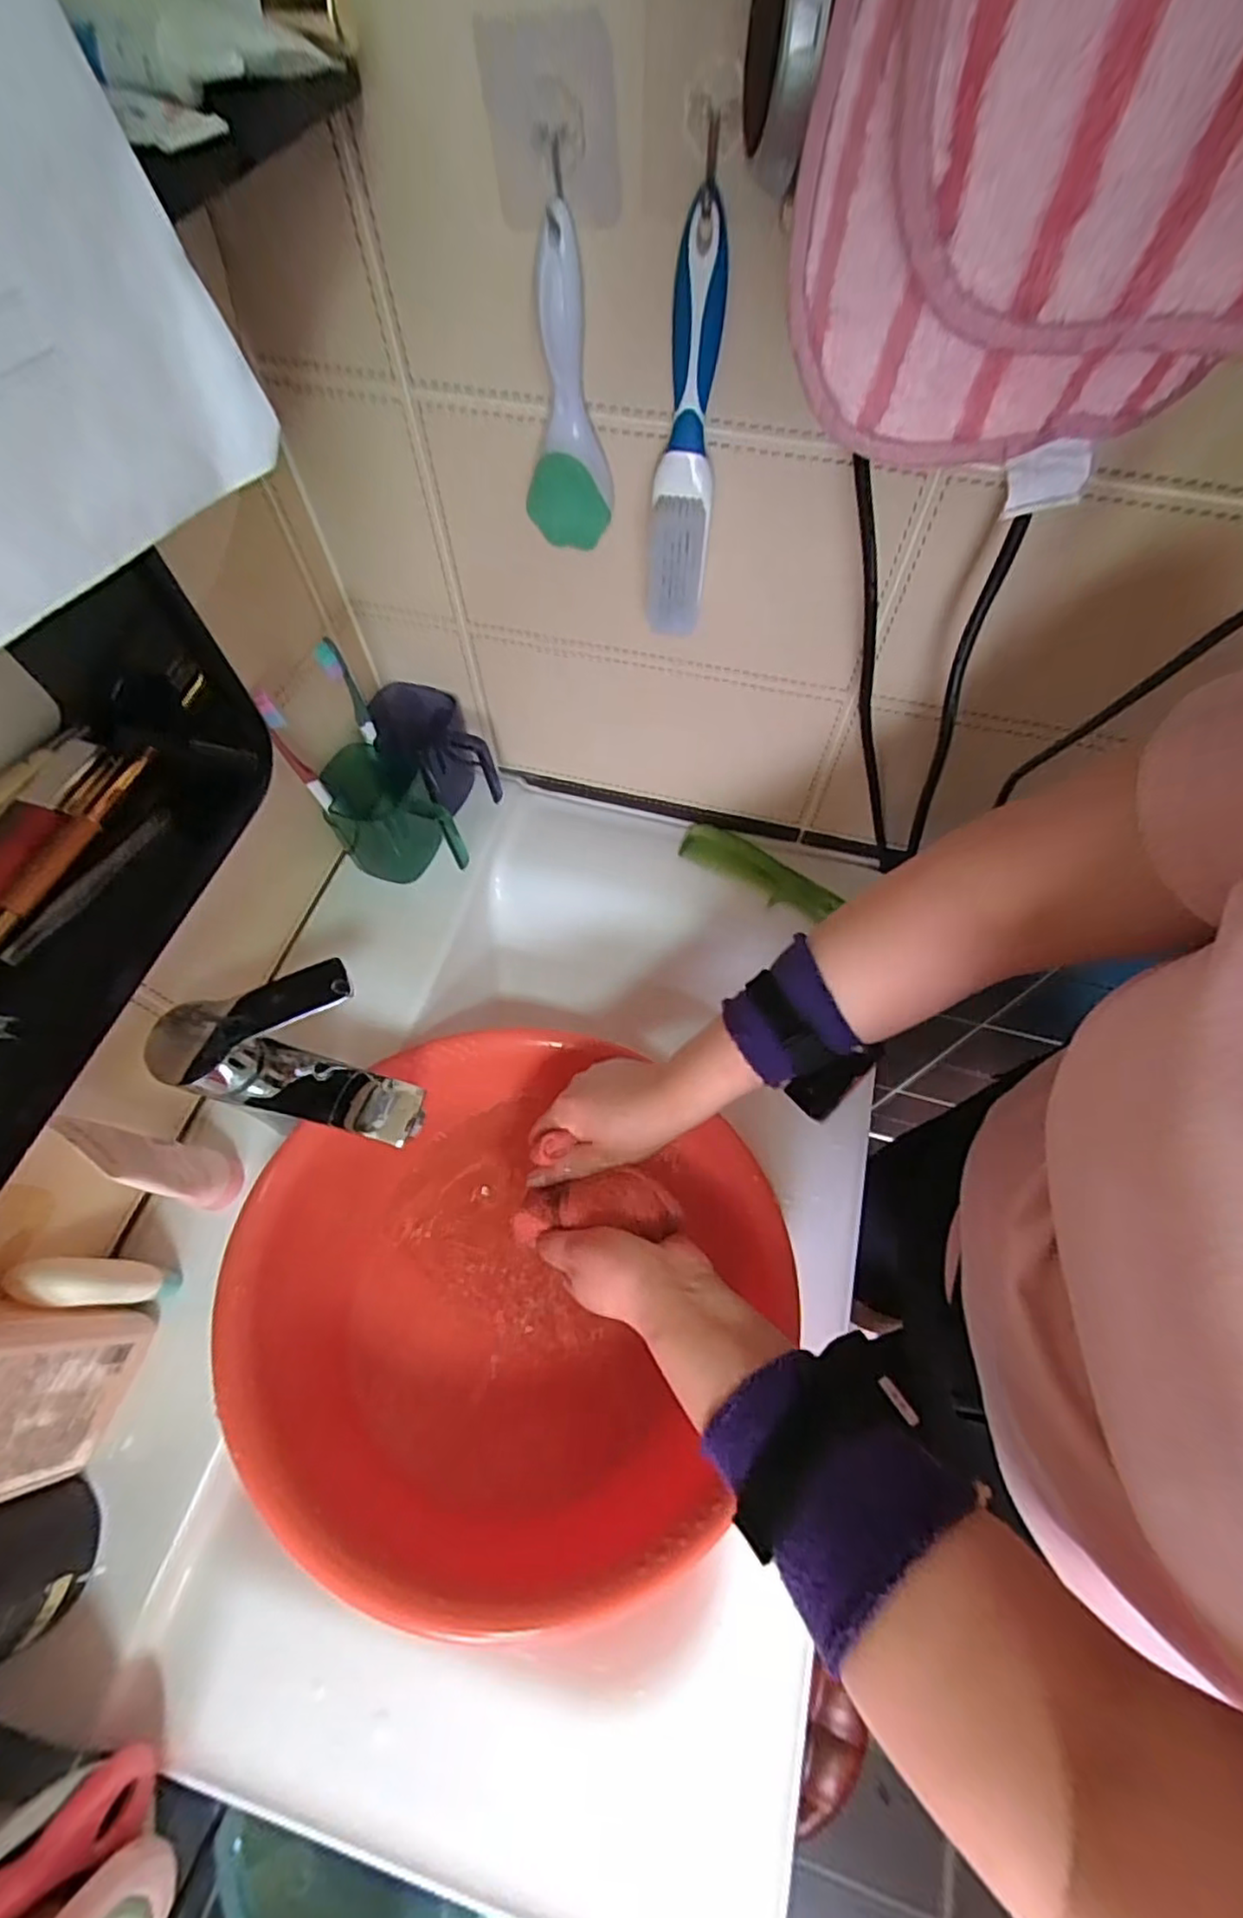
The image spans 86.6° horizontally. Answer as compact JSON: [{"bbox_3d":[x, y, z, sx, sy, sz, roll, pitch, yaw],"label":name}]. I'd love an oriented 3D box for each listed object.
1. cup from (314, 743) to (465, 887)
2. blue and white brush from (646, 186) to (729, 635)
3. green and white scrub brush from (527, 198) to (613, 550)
[{"bbox_3d":[-0.198,-0.118,0.572,0.089,0.093,0.093,0,62,0],"label":"cup"},{"bbox_3d":[0.034,-0.266,0.351,0.033,0.176,0.033,5,63,3],"label":"blue and white brush"},{"bbox_3d":[-0.031,-0.295,0.350,0.046,0.132,0.032,-6,63,-3],"label":"green and white scrub brush"}]

